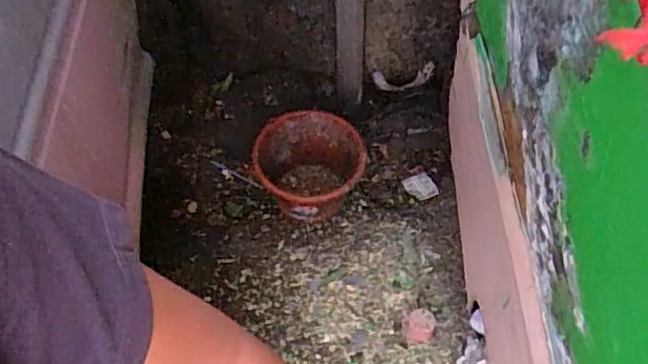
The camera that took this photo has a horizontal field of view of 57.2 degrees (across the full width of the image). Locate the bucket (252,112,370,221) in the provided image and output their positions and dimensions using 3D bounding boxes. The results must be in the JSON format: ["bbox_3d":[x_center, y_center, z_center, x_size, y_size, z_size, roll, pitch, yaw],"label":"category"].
[{"bbox_3d":[-0.032,-0.021,1.551,0.284,0.220,0.228,-9,54,-4],"label":"bucket"}]

